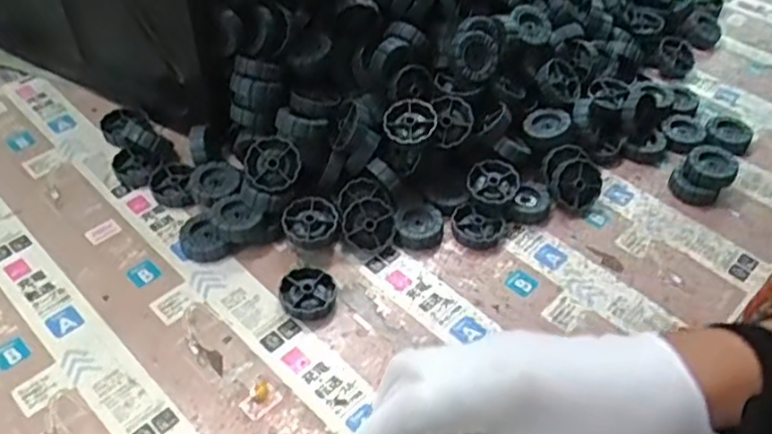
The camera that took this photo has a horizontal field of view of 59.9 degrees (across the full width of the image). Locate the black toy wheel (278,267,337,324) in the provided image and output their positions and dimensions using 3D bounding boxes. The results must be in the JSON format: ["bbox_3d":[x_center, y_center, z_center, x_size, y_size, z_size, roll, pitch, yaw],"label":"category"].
[{"bbox_3d":[-0.053,0.053,0.457,0.037,0.011,0.038,1,50,-1],"label":"black toy wheel"}]

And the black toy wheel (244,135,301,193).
[{"bbox_3d":[-0.082,-0.038,0.486,0.039,0.015,0.039,0,86,-2],"label":"black toy wheel"}]

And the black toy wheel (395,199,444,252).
[{"bbox_3d":[0.026,0.005,0.495,0.034,0.016,0.037,1,50,-1],"label":"black toy wheel"}]

